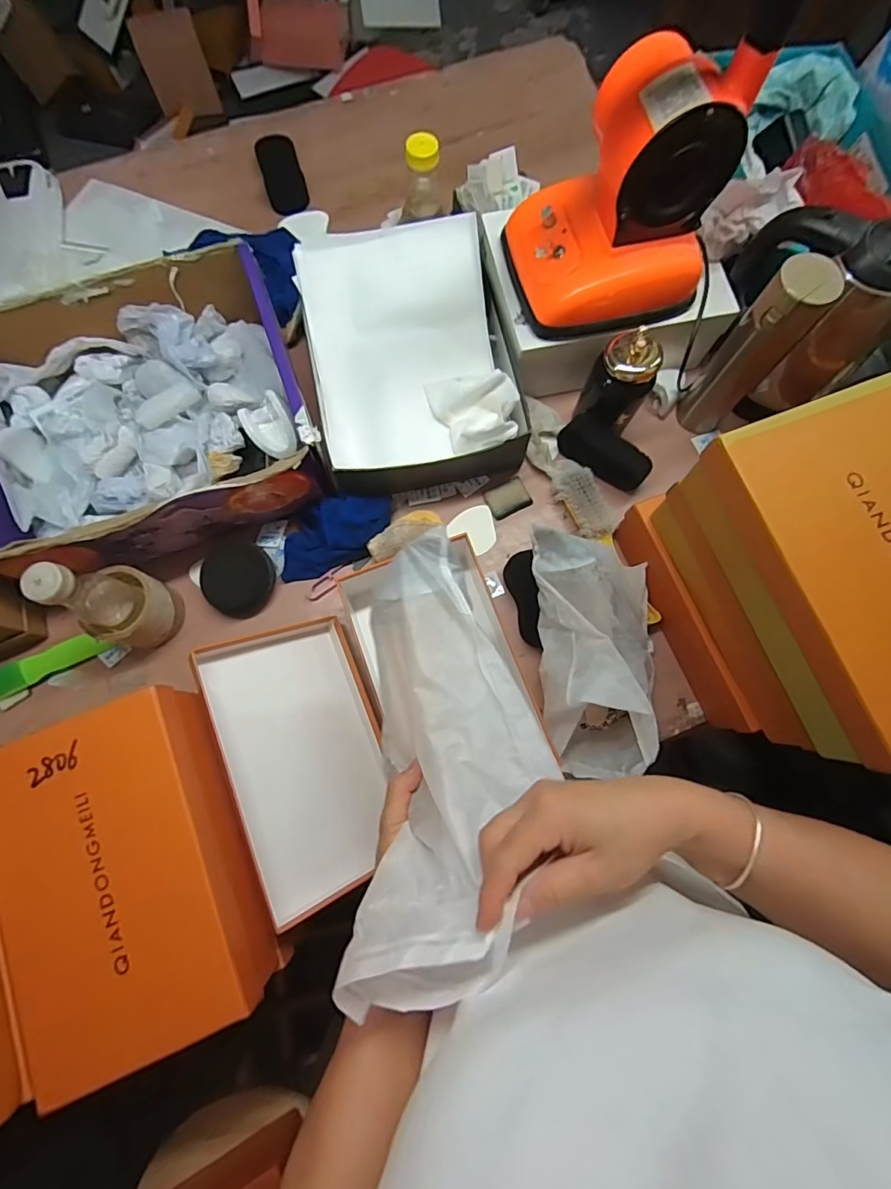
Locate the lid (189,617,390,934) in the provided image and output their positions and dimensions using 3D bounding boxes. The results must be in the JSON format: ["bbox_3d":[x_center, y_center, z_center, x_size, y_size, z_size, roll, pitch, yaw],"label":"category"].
[{"bbox_3d":[-0.154,0.177,0.566,0.175,0.028,0.292,-13,70,-36],"label":"lid"}]

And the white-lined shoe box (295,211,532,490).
[{"bbox_3d":[-0.047,-0.319,0.677,0.266,0.110,0.336,-11,77,-3],"label":"white-lined shoe box"}]

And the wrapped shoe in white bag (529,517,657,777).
[{"bbox_3d":[0.186,0.066,0.588,0.140,0.105,0.278,-3,77,-2],"label":"wrapped shoe in white bag"}]

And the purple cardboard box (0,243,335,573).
[{"bbox_3d":[-0.385,-0.221,0.630,0.404,0.120,0.328,-19,78,-5],"label":"purple cardboard box"}]

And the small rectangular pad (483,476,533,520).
[{"bbox_3d":[0.088,-0.136,0.697,0.058,0.013,0.047,-24,79,-6],"label":"small rectangular pad"}]

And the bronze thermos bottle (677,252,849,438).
[{"bbox_3d":[0.374,-0.296,0.619,0.067,0.245,0.067,41,80,8],"label":"bronze thermos bottle"}]

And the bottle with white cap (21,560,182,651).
[{"bbox_3d":[-0.381,0.008,0.568,0.079,0.179,0.086,19,77,3],"label":"bottle with white cap"}]

